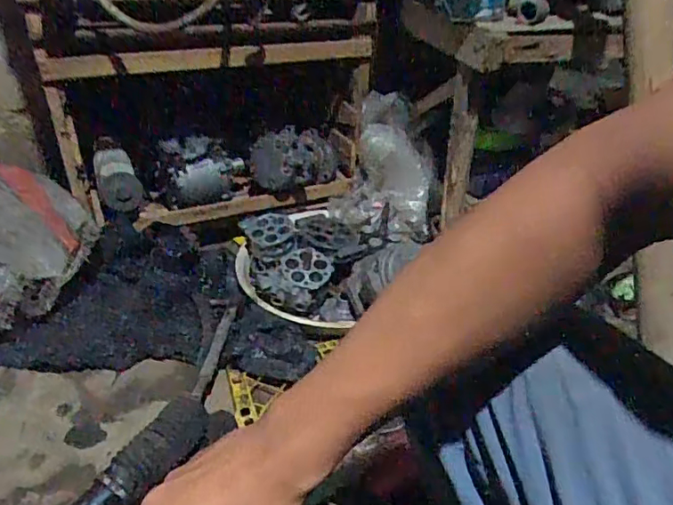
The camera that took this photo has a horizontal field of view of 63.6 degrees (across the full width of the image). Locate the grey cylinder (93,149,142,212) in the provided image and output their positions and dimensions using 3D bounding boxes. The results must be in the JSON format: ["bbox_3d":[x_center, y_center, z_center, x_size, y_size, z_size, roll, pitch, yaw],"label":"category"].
[{"bbox_3d":[-0.414,-0.143,1.030,0.079,0.094,0.104,-13,38,-20],"label":"grey cylinder"}]

